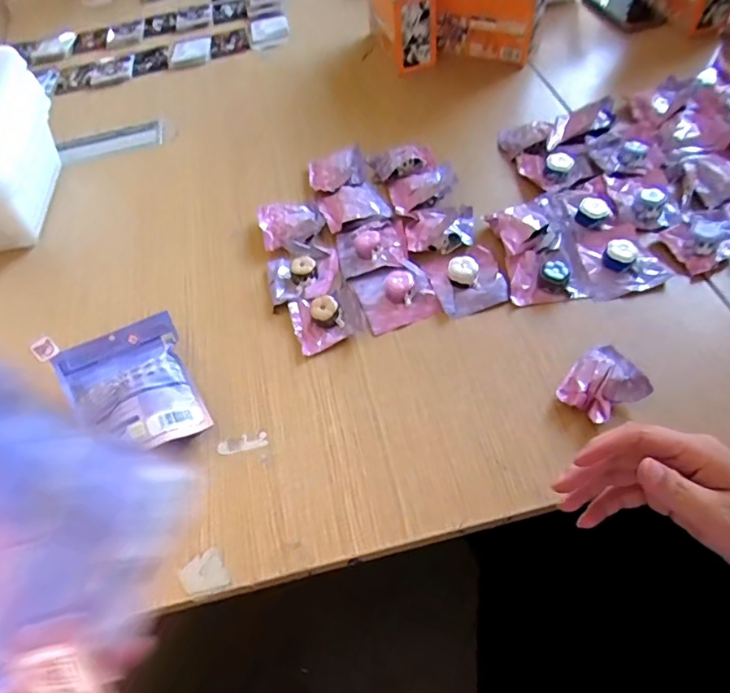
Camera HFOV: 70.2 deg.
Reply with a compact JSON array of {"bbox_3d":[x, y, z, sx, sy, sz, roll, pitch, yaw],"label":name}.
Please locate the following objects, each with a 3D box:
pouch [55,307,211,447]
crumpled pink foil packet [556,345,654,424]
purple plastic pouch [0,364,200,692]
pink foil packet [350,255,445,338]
[{"bbox_3d":[-0.251,0.050,0.563,0.127,0.040,0.160,-28,58,-12],"label":"pouch"},{"bbox_3d":[0.232,0.038,0.504,0.075,0.037,0.065,-39,61,-18],"label":"crumpled pink foil packet"},{"bbox_3d":[-0.155,0.098,0.256,0.009,0.138,0.133,4,67,31],"label":"purple plastic pouch"},{"bbox_3d":[0.035,-0.067,0.611,0.082,0.020,0.090,-19,56,-6],"label":"pink foil packet"}]

